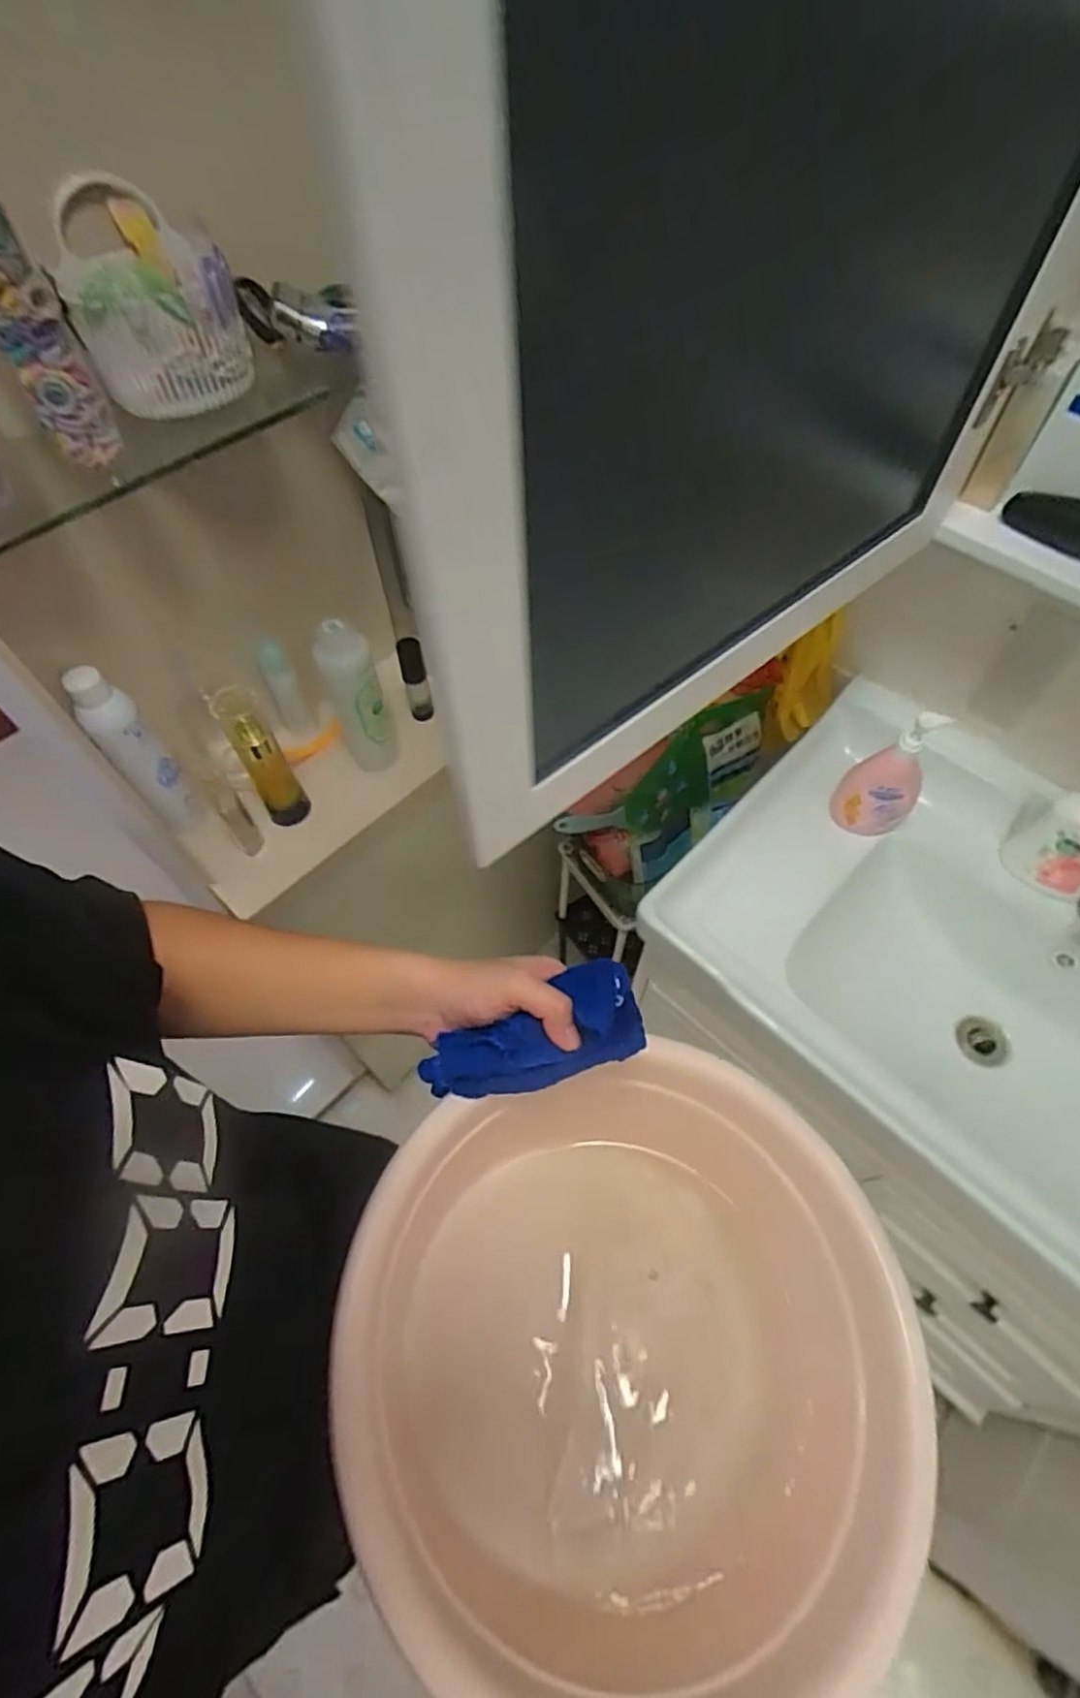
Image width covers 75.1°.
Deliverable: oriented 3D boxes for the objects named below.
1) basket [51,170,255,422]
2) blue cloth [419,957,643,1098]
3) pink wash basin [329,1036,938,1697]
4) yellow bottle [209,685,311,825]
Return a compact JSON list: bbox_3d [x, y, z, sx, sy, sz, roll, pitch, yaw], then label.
[{"bbox_3d":[-0.282,-0.405,0.524,0.107,0.118,0.096,-2,57,-2],"label":"basket"},{"bbox_3d":[-0.008,0.124,0.456,0.147,0.029,0.062,-23,59,1],"label":"blue cloth"},{"bbox_3d":[0.055,0.315,0.456,0.319,0.168,0.318,-1,58,2],"label":"pink wash basin"},{"bbox_3d":[-0.304,-0.095,0.775,0.045,0.197,0.038,-23,60,-15],"label":"yellow bottle"}]

